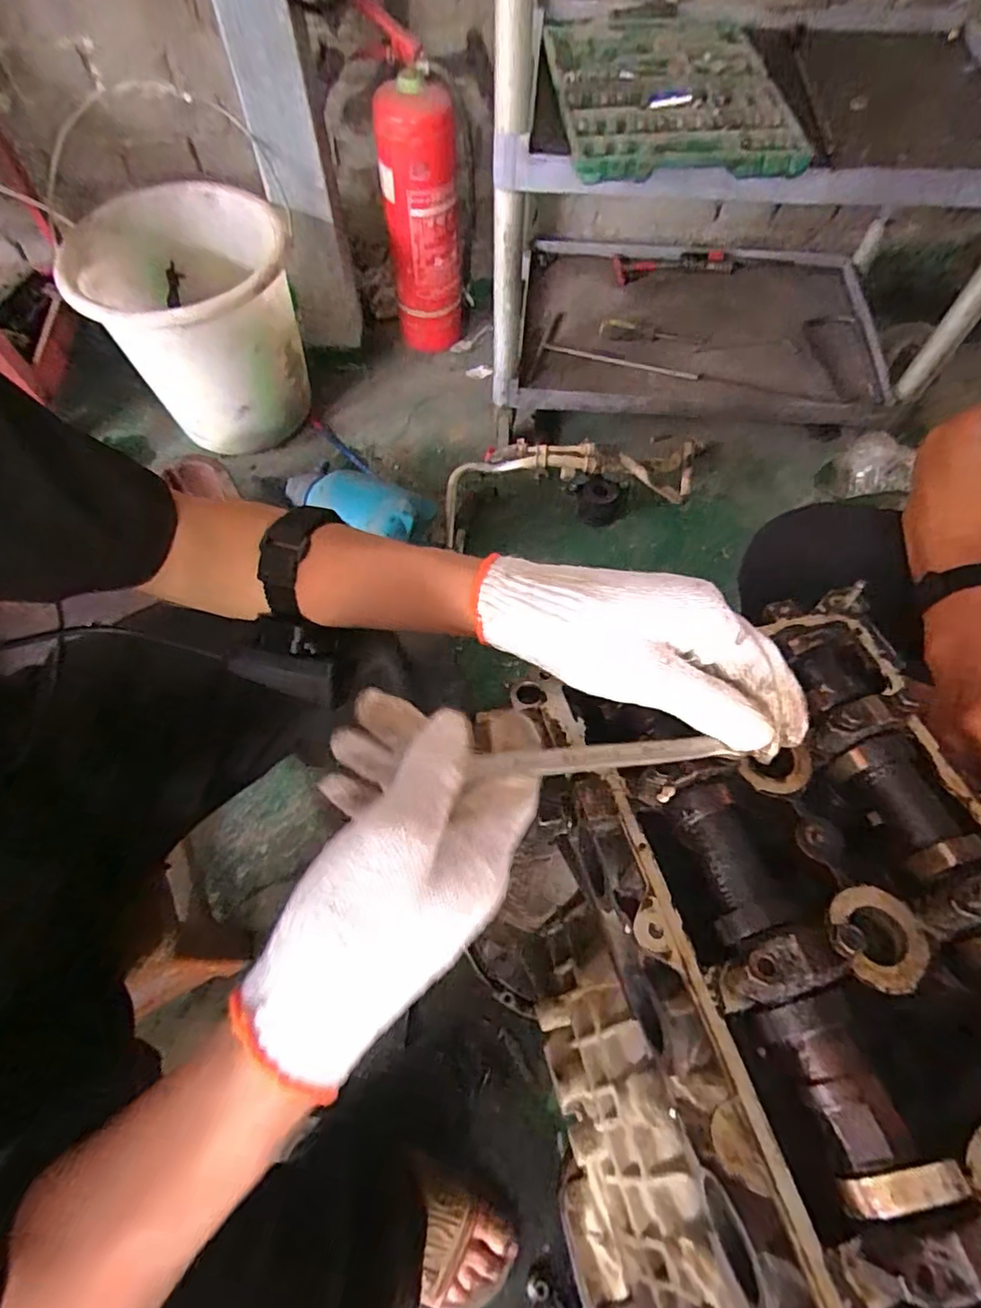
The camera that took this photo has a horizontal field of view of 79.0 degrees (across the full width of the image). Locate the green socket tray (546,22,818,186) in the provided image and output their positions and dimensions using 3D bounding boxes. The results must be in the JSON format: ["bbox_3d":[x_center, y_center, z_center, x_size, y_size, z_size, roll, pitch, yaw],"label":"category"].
[{"bbox_3d":[0.209,-0.689,0.732,0.264,0.039,0.334,-6,62,-4],"label":"green socket tray"}]

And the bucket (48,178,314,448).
[{"bbox_3d":[-0.467,-0.532,0.982,0.318,0.278,0.287,-15,63,-8],"label":"bucket"}]

